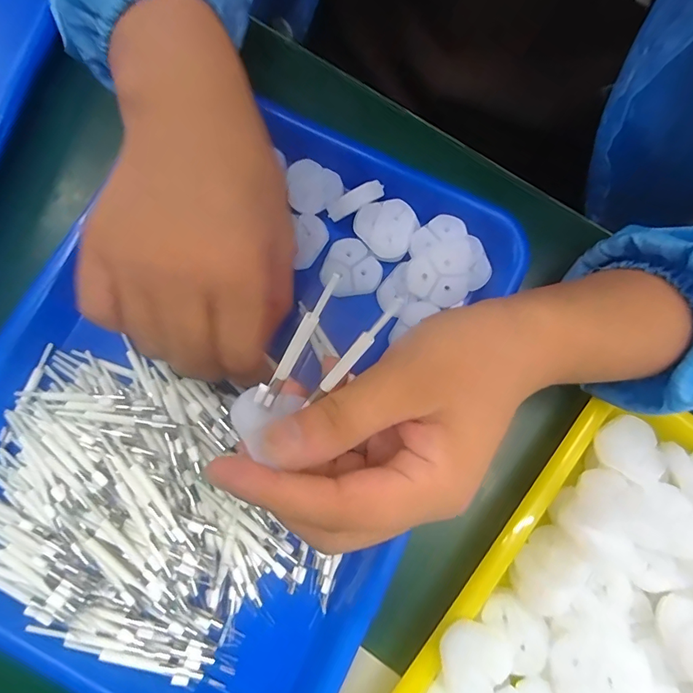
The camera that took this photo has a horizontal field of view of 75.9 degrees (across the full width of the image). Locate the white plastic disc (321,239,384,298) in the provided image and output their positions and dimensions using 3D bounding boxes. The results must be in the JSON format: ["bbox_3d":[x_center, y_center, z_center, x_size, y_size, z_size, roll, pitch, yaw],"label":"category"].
[{"bbox_3d":[0.002,-0.048,0.276,0.034,0.004,0.037,0,80,-1],"label":"white plastic disc"}]

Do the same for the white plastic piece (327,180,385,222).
[{"bbox_3d":[0.006,-0.090,0.279,0.037,0.011,0.012,-30,82,-6],"label":"white plastic piece"}]

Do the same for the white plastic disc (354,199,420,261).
[{"bbox_3d":[0.025,-0.074,0.276,0.036,0.010,0.035,0,80,-1],"label":"white plastic disc"}]

